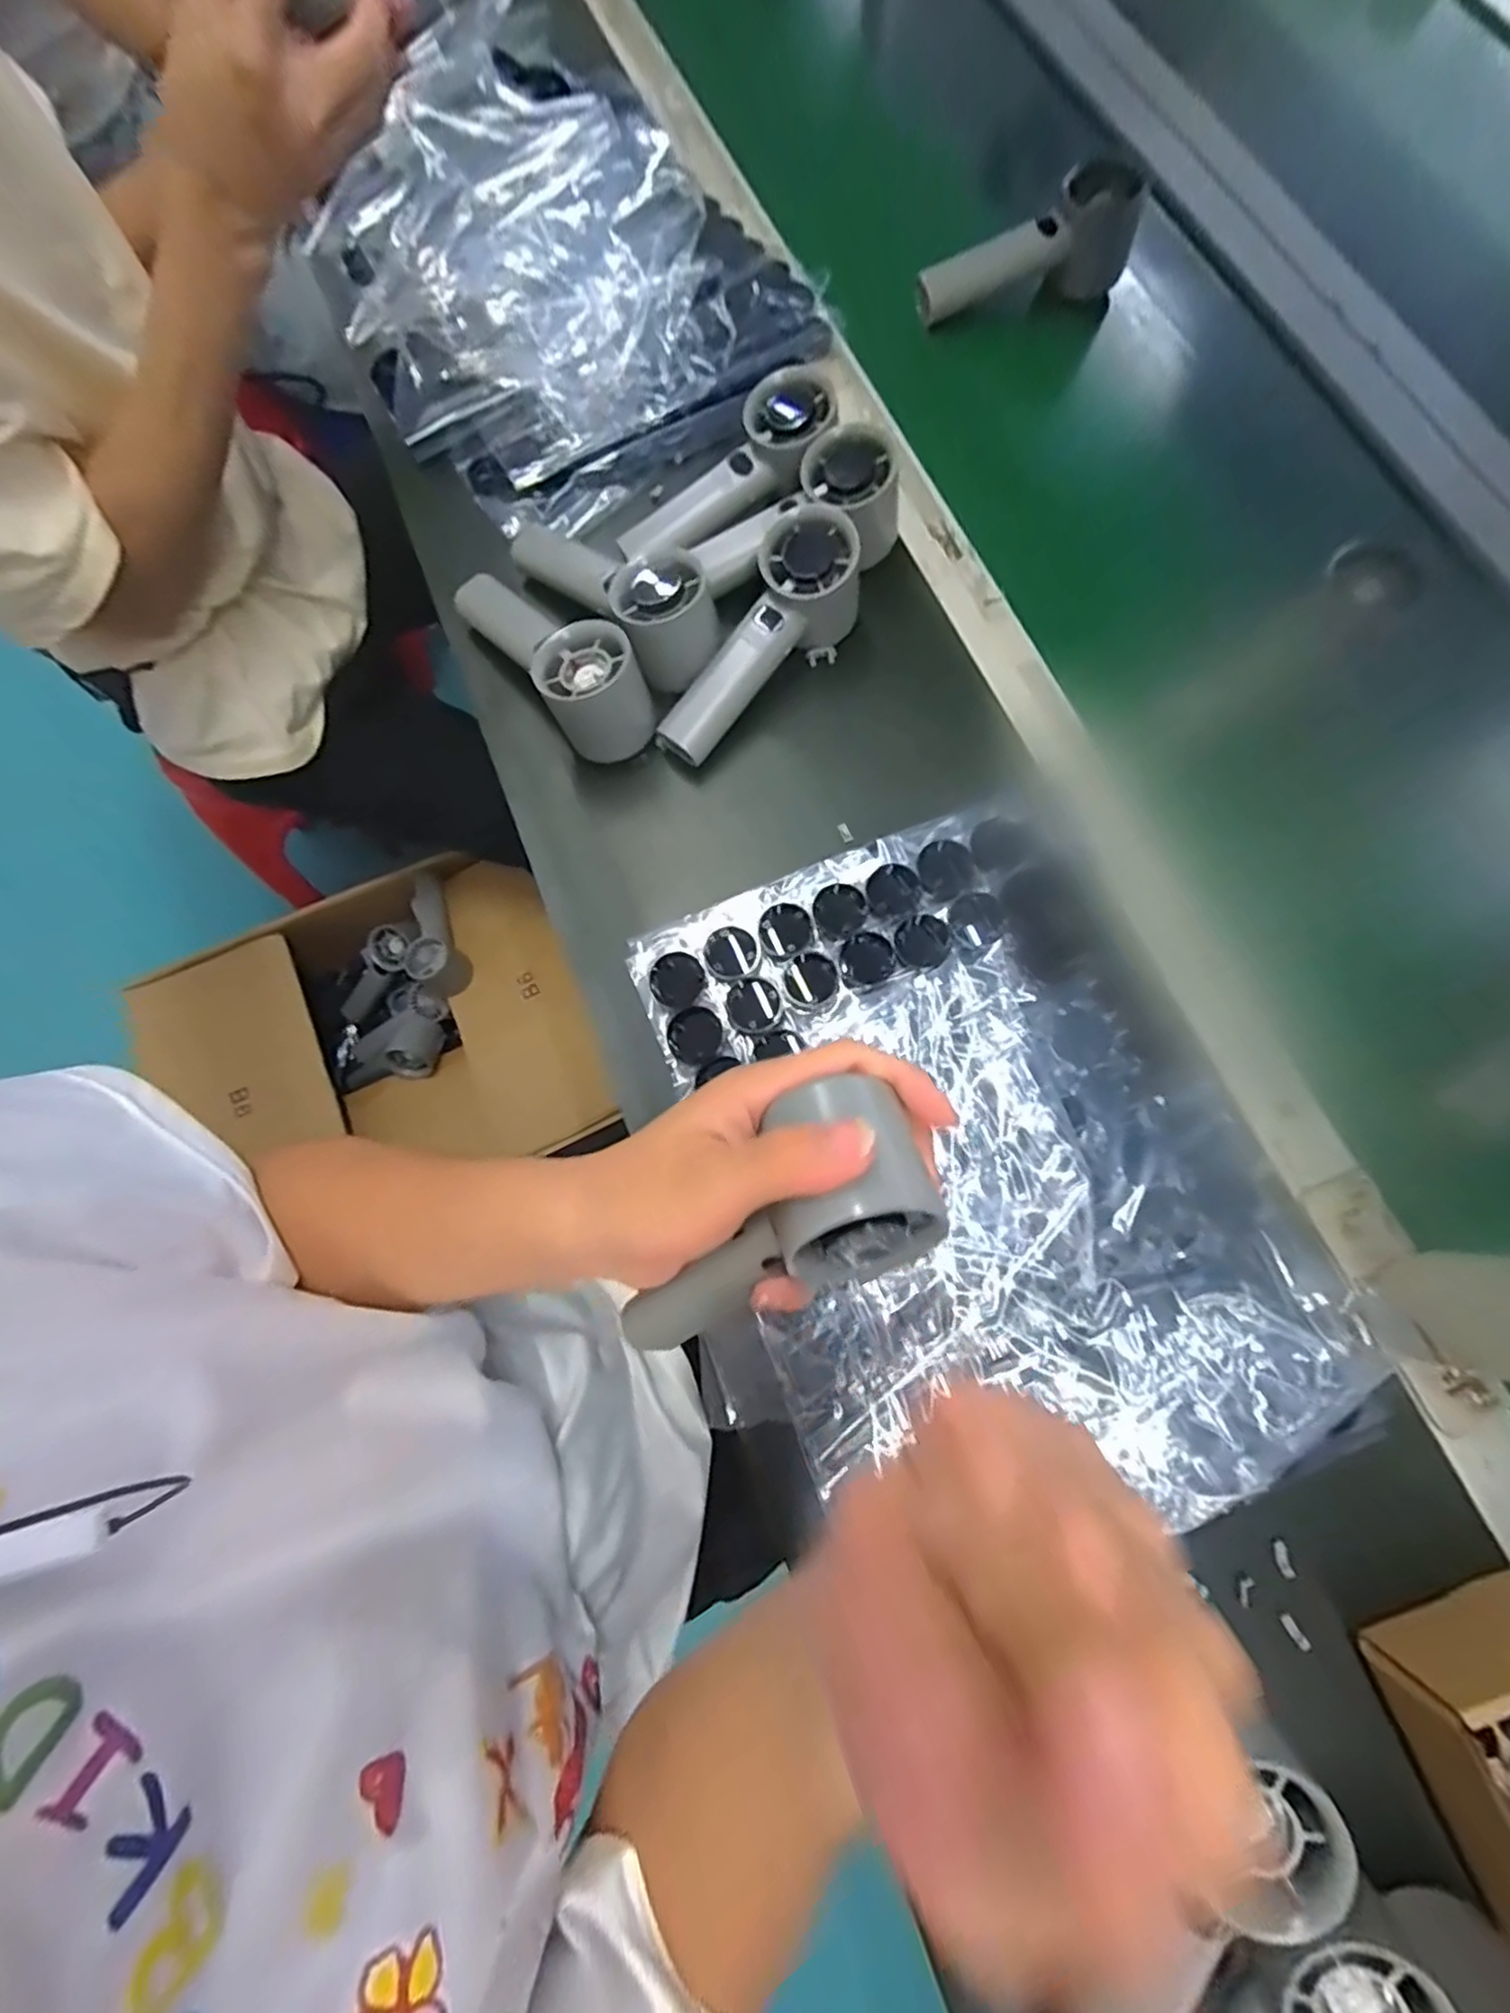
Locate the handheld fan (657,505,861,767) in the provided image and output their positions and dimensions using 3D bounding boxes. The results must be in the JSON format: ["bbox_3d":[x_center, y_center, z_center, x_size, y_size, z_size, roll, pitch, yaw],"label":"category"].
[{"bbox_3d":[0.002,-0.216,0.437,0.051,0.053,0.158,40,92,10],"label":"handheld fan"}]

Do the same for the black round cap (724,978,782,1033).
[{"bbox_3d":[0.000,-0.001,0.378,0.029,0.005,0.031,0,75,0],"label":"black round cap"}]

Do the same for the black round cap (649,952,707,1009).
[{"bbox_3d":[-0.042,-0.013,0.393,0.029,0.010,0.029,0,75,0],"label":"black round cap"}]

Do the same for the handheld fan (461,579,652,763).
[{"bbox_3d":[-0.122,-0.218,0.427,0.055,0.054,0.156,-36,78,-8],"label":"handheld fan"}]

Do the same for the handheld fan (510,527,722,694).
[{"bbox_3d":[-0.088,-0.261,0.450,0.058,0.051,0.163,-43,66,-10],"label":"handheld fan"}]

